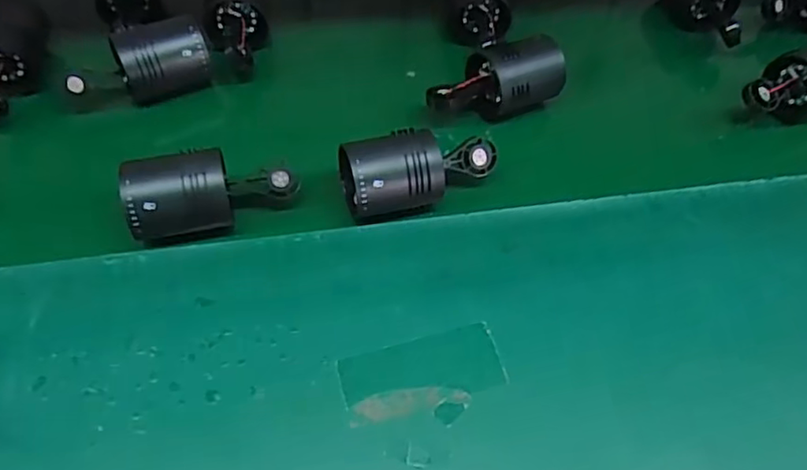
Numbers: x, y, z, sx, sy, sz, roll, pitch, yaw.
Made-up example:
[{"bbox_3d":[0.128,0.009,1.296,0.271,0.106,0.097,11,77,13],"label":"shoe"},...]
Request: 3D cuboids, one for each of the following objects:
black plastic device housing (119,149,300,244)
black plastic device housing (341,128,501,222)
[{"bbox_3d":[-0.133,-0.027,0.432,0.116,0.059,0.048,-7,52,-27],"label":"black plastic device housing"},{"bbox_3d":[0.013,-0.044,0.450,0.123,0.048,0.050,-15,56,-15],"label":"black plastic device housing"}]

